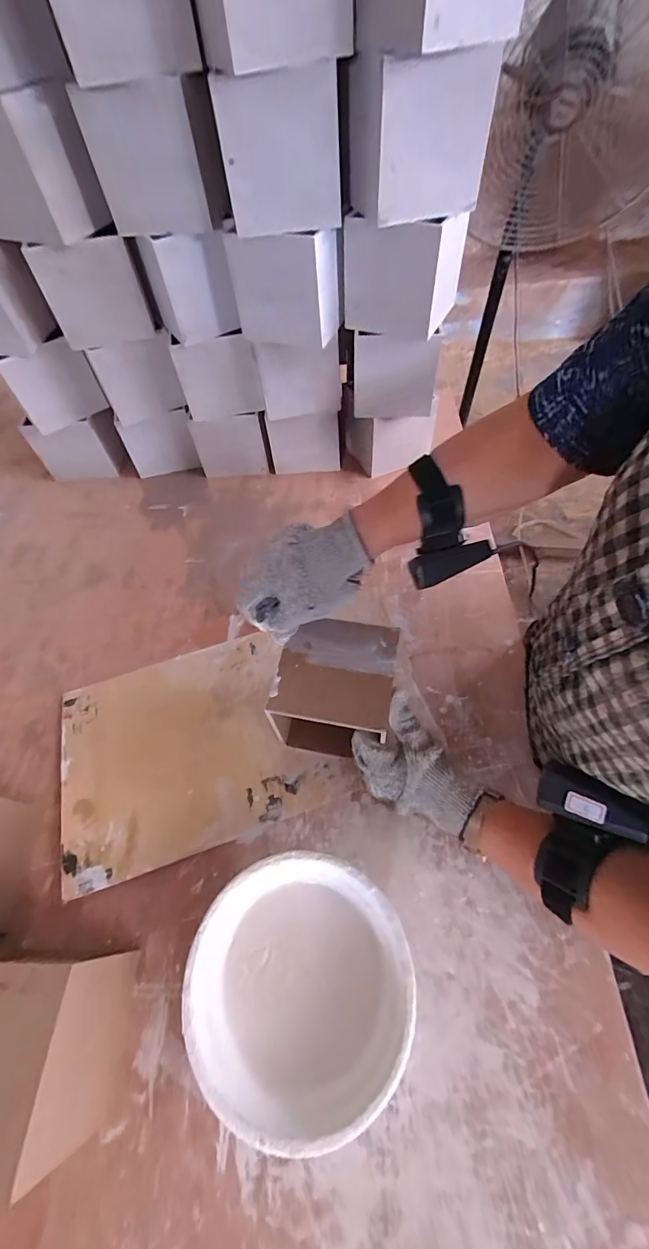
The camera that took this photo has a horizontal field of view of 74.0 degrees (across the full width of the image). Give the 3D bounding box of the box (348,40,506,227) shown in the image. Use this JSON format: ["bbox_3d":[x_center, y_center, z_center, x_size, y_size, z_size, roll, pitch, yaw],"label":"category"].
[{"bbox_3d":[0.084,-0.466,0.412,0.113,0.100,0.098,-28,58,-13],"label":"box"}]

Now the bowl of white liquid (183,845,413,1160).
[{"bbox_3d":[-0.019,0.288,0.353,0.168,0.057,0.168,-2,58,3],"label":"bowl of white liquid"}]

